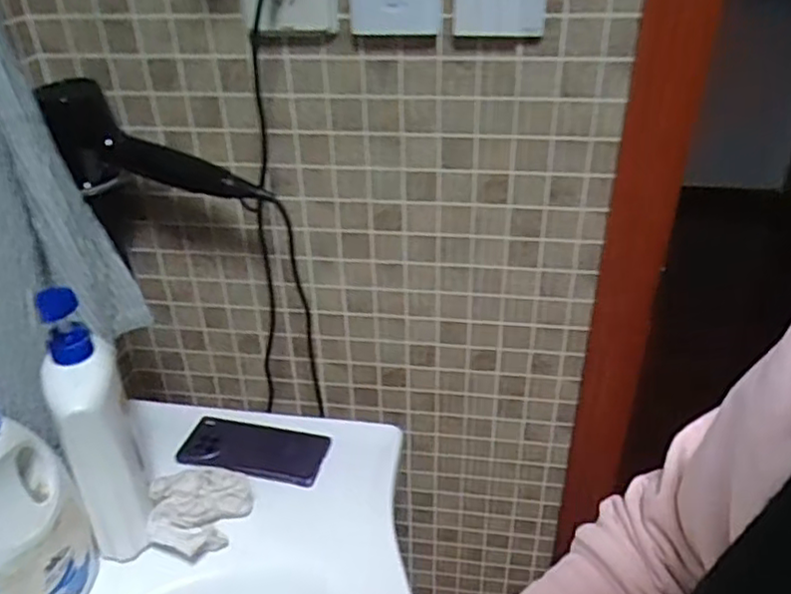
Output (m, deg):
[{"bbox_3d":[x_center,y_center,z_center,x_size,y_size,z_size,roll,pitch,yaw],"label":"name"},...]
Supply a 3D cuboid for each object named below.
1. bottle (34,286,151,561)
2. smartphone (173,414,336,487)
[{"bbox_3d":[-0.275,0.110,0.605,0.057,0.258,0.097,-16,36,-20],"label":"bottle"},{"bbox_3d":[-0.165,0.170,0.763,0.168,0.015,0.087,7,34,12],"label":"smartphone"}]

